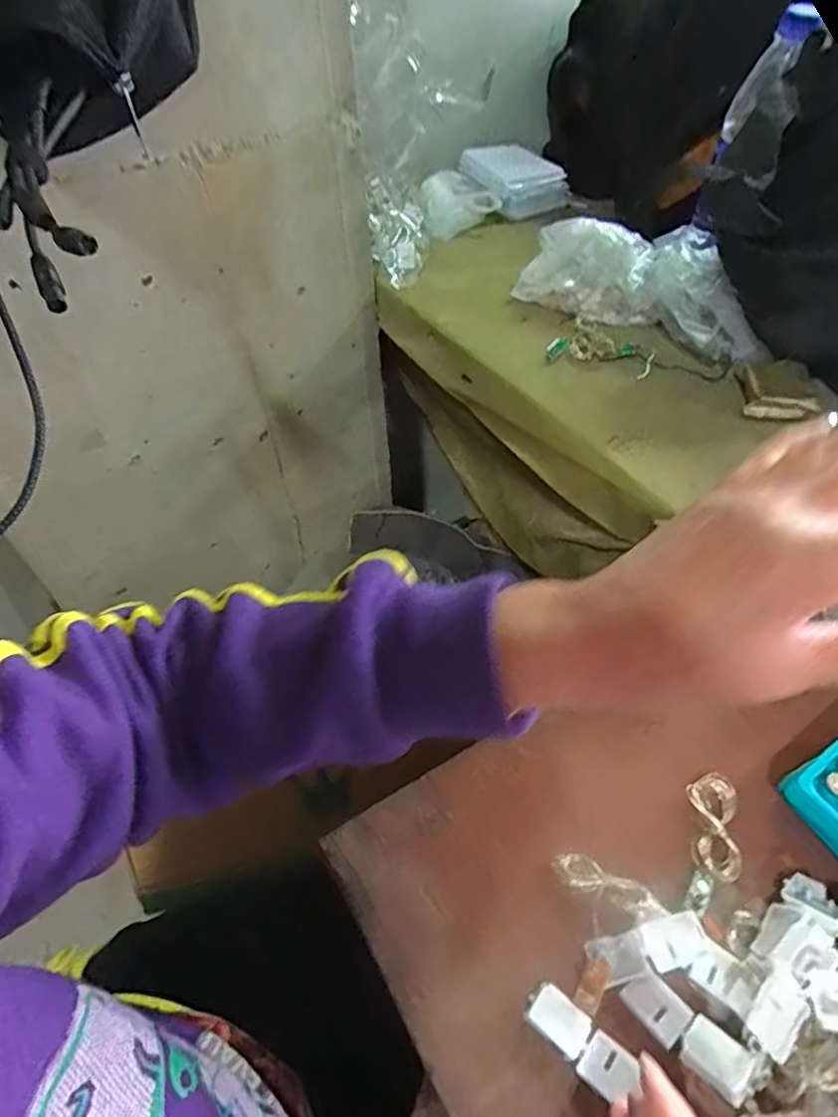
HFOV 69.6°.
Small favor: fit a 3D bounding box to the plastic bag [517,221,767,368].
[{"bbox_3d":[0.220,-0.271,0.590,0.259,0.071,0.097,32,57,25],"label":"plastic bag"}]

